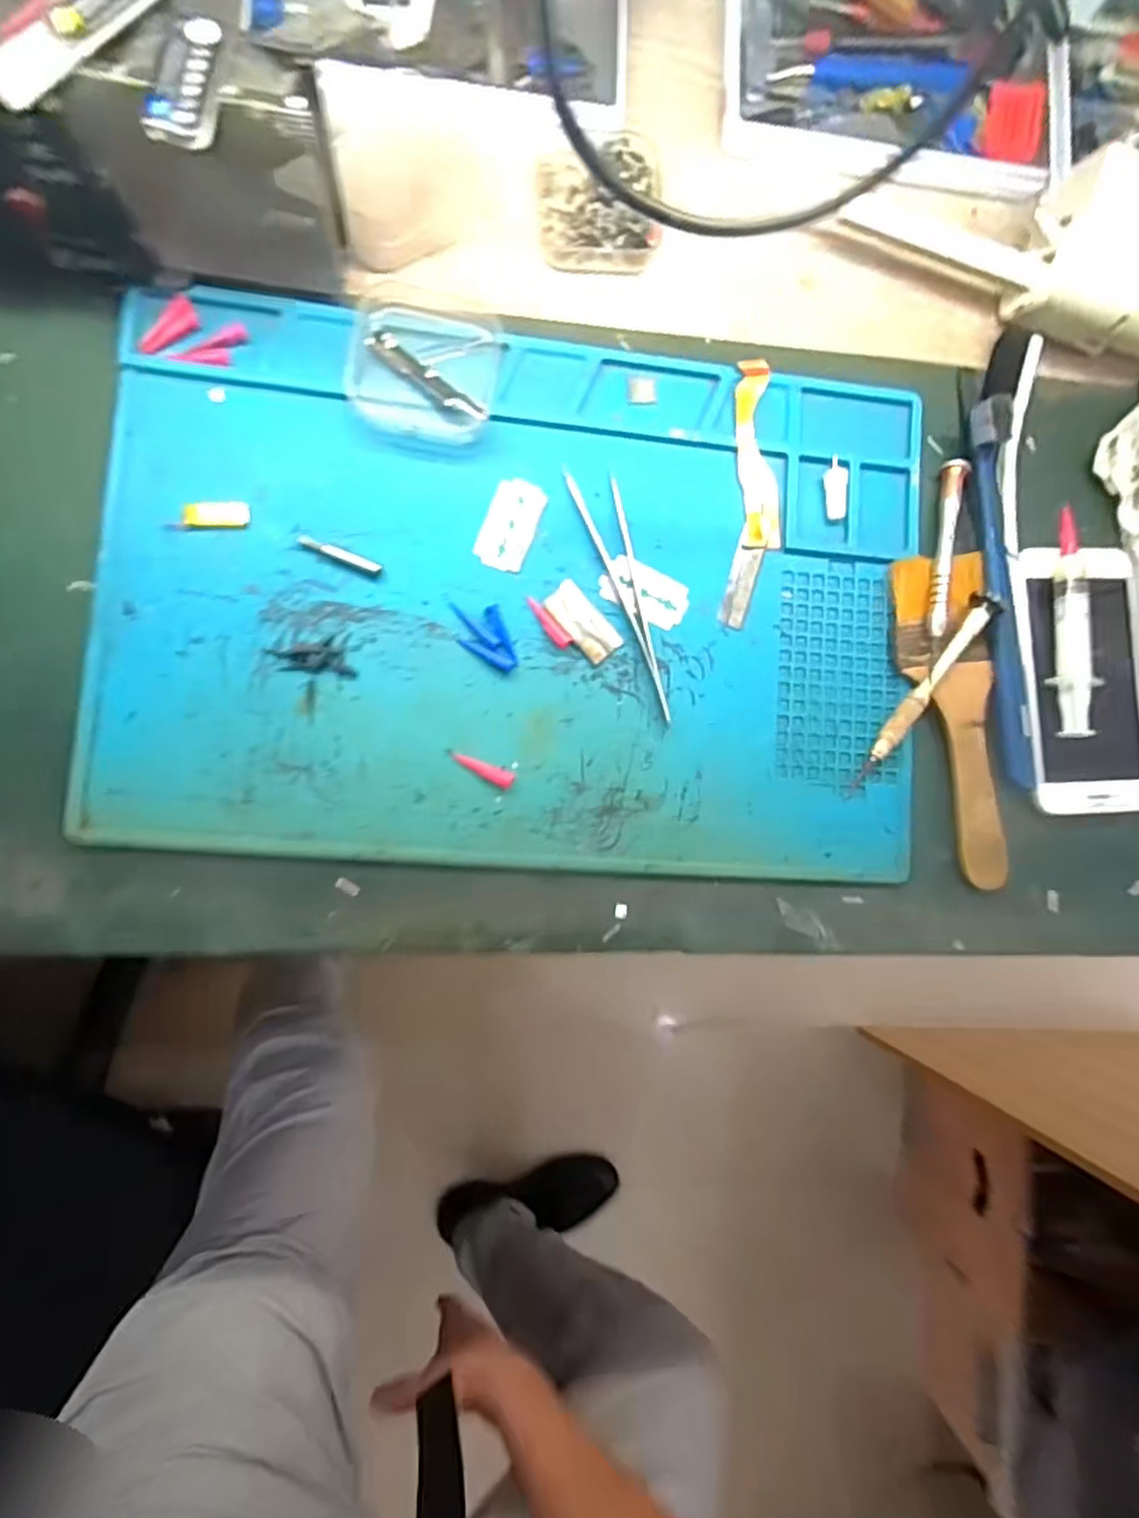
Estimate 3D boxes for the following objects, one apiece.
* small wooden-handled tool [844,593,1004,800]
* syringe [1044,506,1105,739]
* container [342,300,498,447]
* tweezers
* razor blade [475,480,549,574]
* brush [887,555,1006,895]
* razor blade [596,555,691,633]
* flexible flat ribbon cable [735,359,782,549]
[{"bbox_3d":[0.168,-0.030,0.323,0.010,0.021,0.112,35,84,-4],"label":"small wooden-handled tool"},{"bbox_3d":[0.254,-0.068,0.339,0.018,0.017,0.114,6,86,-7],"label":"syringe"},{"bbox_3d":[-0.065,-0.178,0.305,0.063,0.016,0.064,7,86,-7],"label":"container"},{"bbox_3d":[0.032,-0.080,0.317,0.021,0.007,0.123,-22,90,-8],"label":"tweezers"},{"bbox_3d":[-0.027,-0.109,0.313,0.023,0.004,0.042,22,85,-6],"label":"razor blade"},{"bbox_3d":[0.189,-0.019,0.329,0.047,0.012,0.162,-6,88,-7],"label":"brush"},{"bbox_3d":[0.036,-0.080,0.320,0.041,0.004,0.024,26,81,-10],"label":"razor blade"},{"bbox_3d":[0.092,-0.148,0.328,0.019,0.006,0.089,-4,88,-7],"label":"flexible flat ribbon cable"}]

